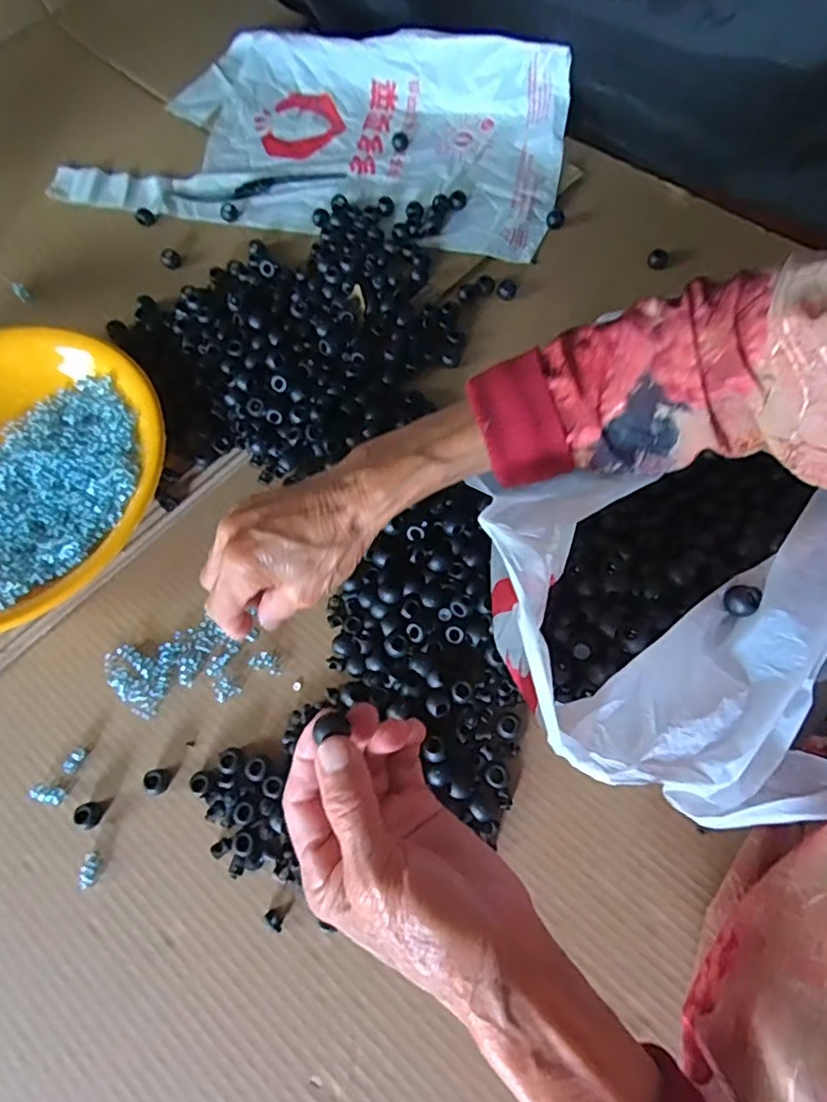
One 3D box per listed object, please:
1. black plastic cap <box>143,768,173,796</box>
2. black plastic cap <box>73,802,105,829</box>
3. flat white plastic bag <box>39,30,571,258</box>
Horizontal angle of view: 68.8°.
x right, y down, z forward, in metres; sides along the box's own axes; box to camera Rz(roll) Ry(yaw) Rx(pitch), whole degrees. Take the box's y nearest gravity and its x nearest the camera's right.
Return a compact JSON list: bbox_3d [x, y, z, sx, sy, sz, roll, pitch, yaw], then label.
[{"bbox_3d":[-0.158,0.142,0.371,0.013,0.012,0.015,3,68,3],"label":"black plastic cap"},{"bbox_3d":[-0.196,0.160,0.365,0.013,0.012,0.013,-1,68,2],"label":"black plastic cap"},{"bbox_3d":[-0.093,-0.410,0.570,0.466,0.049,0.242,10,69,6],"label":"flat white plastic bag"}]

